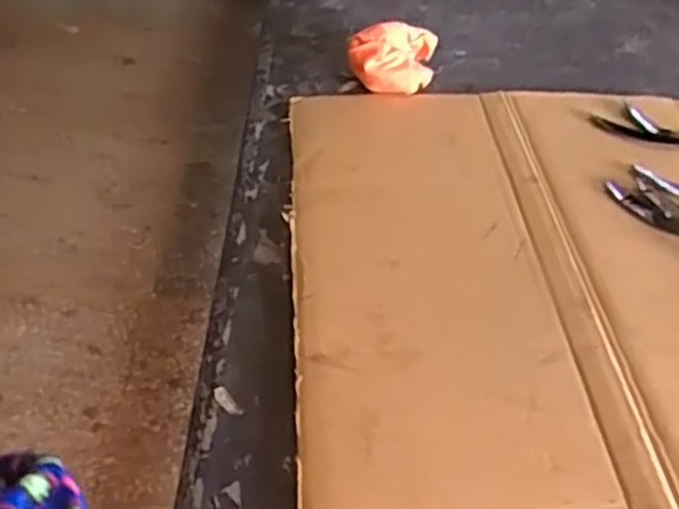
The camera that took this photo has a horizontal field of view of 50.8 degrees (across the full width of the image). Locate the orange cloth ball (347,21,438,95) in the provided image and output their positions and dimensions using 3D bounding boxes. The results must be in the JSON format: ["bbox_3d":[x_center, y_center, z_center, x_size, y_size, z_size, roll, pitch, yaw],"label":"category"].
[{"bbox_3d":[0.047,-0.174,0.629,0.070,0.048,0.069,4,43,-3],"label":"orange cloth ball"}]

